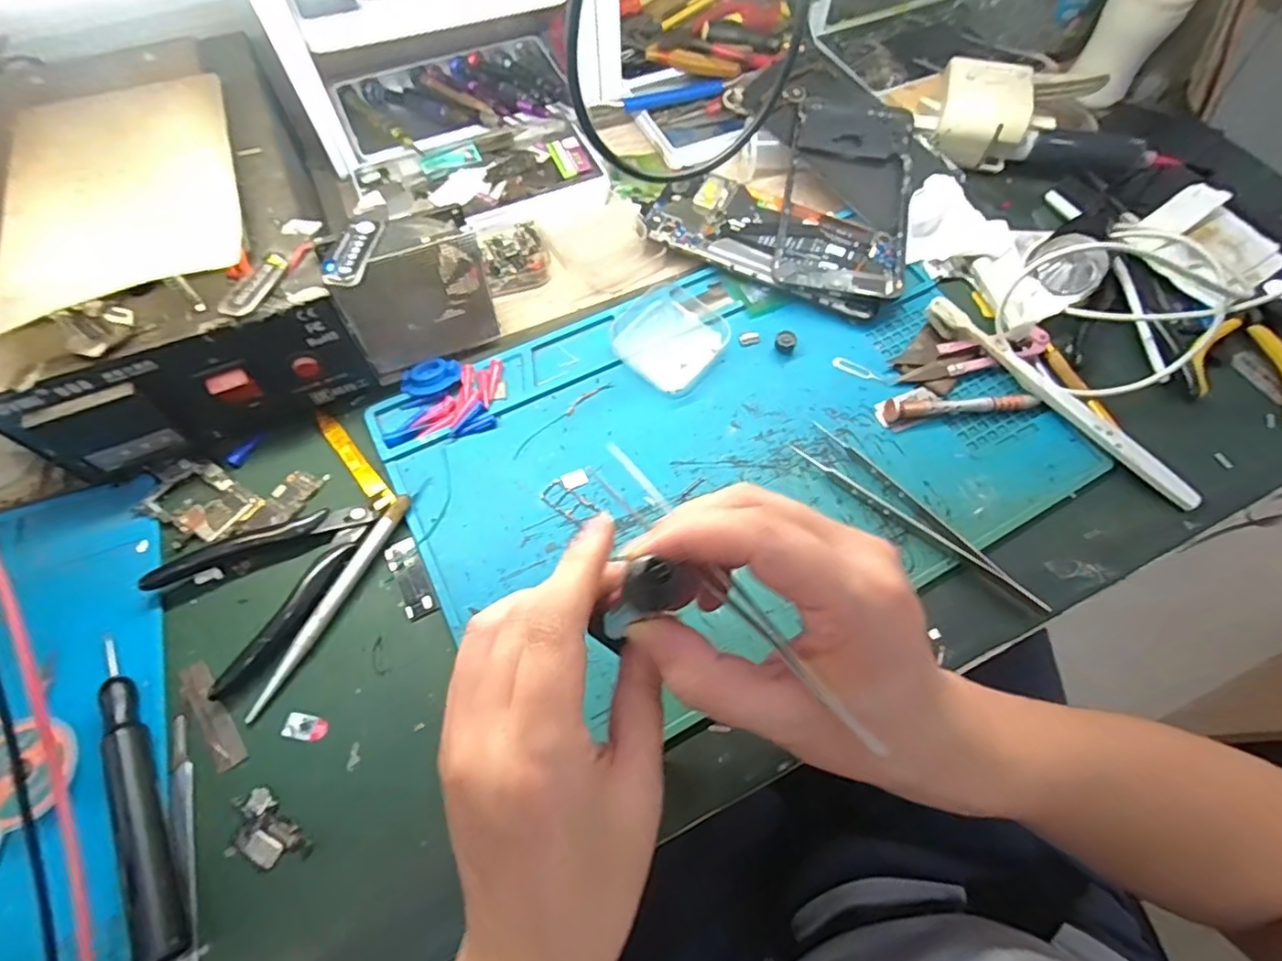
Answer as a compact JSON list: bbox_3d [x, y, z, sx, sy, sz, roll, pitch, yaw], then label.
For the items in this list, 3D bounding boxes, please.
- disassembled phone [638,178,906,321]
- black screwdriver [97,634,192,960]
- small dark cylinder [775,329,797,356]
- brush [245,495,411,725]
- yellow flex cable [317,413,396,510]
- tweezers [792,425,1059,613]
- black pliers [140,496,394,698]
[{"bbox_3d":[0.092,-0.167,0.414,0.174,0.018,0.075,23,67,9],"label":"disassembled phone"},{"bbox_3d":[-0.224,0.136,0.261,0.015,0.021,0.141,-26,68,-13],"label":"black screwdriver"},{"bbox_3d":[0.094,-0.090,0.382,0.013,0.009,0.017,20,66,8],"label":"small dark cylinder"},{"bbox_3d":[-0.162,0.061,0.308,0.015,0.007,0.125,25,67,10],"label":"brush"},{"bbox_3d":[-0.167,-0.012,0.346,0.011,0.004,0.079,-37,71,-17],"label":"yellow flex cable"},{"bbox_3d":[0.150,0.020,0.328,0.025,0.015,0.149,-39,72,-17],"label":"tweezers"},{"bbox_3d":[-0.187,0.044,0.315,0.114,0.008,0.078,-39,72,-17],"label":"black pliers"}]

